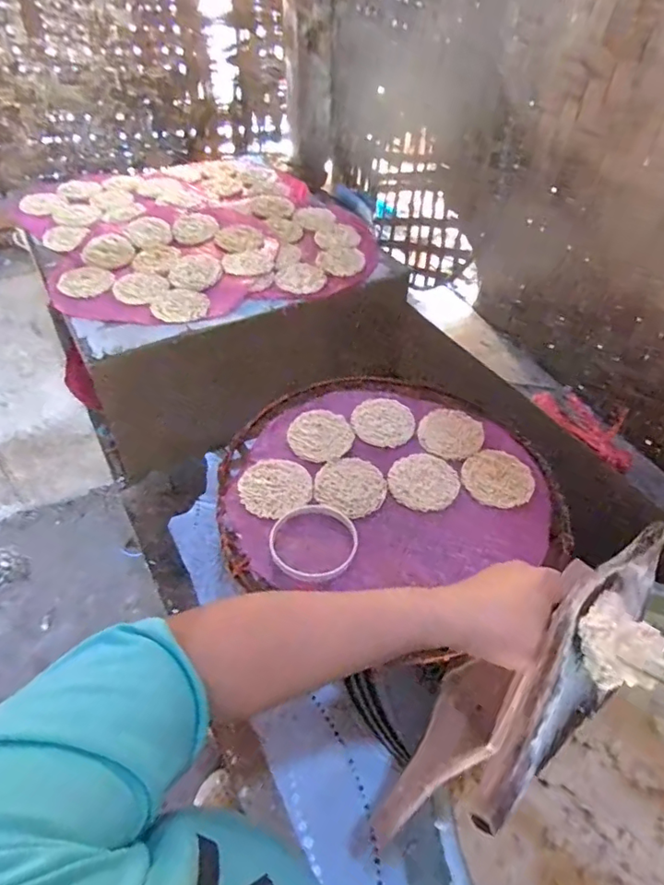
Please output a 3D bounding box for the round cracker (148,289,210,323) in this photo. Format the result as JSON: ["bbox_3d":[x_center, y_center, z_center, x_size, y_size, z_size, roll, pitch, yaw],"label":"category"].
[{"bbox_3d":[-0.221,-0.202,0.787,0.075,0.005,0.078,2,47,-2],"label":"round cracker"}]

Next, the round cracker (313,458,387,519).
[{"bbox_3d":[0.022,0.047,0.608,0.078,0.004,0.080,2,47,-2],"label":"round cracker"}]

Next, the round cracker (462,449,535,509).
[{"bbox_3d":[0.192,0.040,0.621,0.076,0.008,0.083,2,47,-2],"label":"round cracker"}]

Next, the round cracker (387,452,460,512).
[{"bbox_3d":[0.106,0.044,0.617,0.077,0.007,0.083,2,47,-2],"label":"round cracker"}]

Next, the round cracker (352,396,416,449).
[{"bbox_3d":[0.065,-0.027,0.683,0.076,0.004,0.083,2,47,-2],"label":"round cracker"}]

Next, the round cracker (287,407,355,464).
[{"bbox_3d":[-0.014,-0.011,0.663,0.076,0.005,0.086,-11,48,-13],"label":"round cracker"}]

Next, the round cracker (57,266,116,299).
[{"bbox_3d":[-0.374,-0.247,0.820,0.071,0.014,0.074,2,47,-2],"label":"round cracker"}]

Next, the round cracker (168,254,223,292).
[{"bbox_3d":[-0.213,-0.268,0.844,0.079,0.009,0.092,22,49,16],"label":"round cracker"}]

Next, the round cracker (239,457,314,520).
[{"bbox_3d":[-0.064,0.046,0.604,0.078,0.005,0.078,2,47,-2],"label":"round cracker"}]

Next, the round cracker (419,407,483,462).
[{"bbox_3d":[0.147,-0.013,0.670,0.077,0.007,0.077,2,47,-2],"label":"round cracker"}]

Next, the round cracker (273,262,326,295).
[{"bbox_3d":[-0.052,-0.264,0.851,0.077,0.005,0.083,2,47,-2],"label":"round cracker"}]

